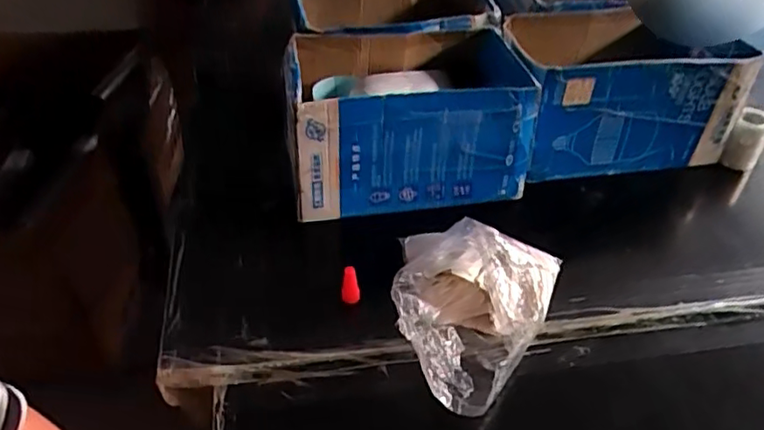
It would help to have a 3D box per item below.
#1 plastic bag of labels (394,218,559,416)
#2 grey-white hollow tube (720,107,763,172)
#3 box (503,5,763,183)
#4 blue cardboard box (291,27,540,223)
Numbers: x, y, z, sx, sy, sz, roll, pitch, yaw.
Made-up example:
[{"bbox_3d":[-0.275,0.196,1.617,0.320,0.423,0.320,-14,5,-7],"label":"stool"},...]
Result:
[{"bbox_3d":[0.084,0.084,0.586,0.157,0.079,0.190,9,38,12],"label":"plastic bag of labels"},{"bbox_3d":[0.470,-0.093,0.799,0.039,0.073,0.045,28,47,29],"label":"grey-white hollow tube"},{"bbox_3d":[0.296,-0.166,0.806,0.275,0.144,0.184,-8,41,-9],"label":"box"},{"bbox_3d":[0.027,-0.121,0.753,0.288,0.146,0.197,-3,40,-4],"label":"blue cardboard box"}]

